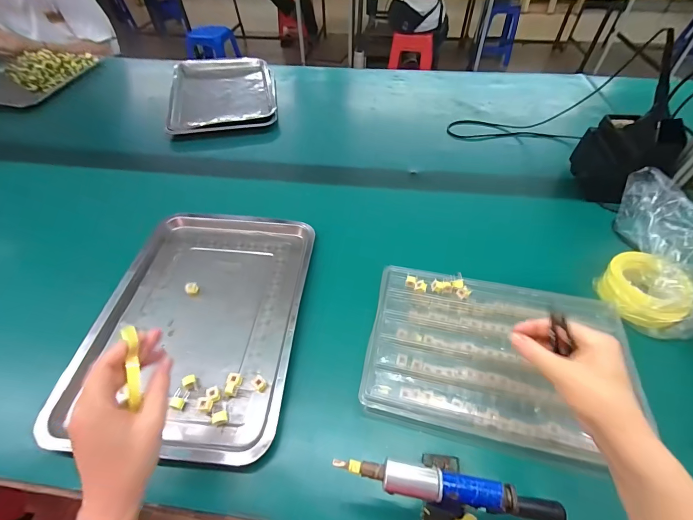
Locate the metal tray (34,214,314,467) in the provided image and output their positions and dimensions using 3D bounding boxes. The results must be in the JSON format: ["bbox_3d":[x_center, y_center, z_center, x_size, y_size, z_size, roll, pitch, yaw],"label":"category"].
[{"bbox_3d":[-0.219,0.076,0.496,0.296,0.032,0.396,3,51,3],"label":"metal tray"}]

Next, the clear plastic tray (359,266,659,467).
[{"bbox_3d":[0.201,0.125,0.430,0.337,0.046,0.214,9,51,8],"label":"clear plastic tray"}]

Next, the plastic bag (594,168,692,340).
[{"bbox_3d":[0.507,-0.007,0.495,0.161,0.097,0.255,24,55,19],"label":"plastic bag"}]

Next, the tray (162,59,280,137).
[{"bbox_3d":[-0.354,-0.487,0.923,0.291,0.041,0.371,-9,51,-7],"label":"tray"}]

